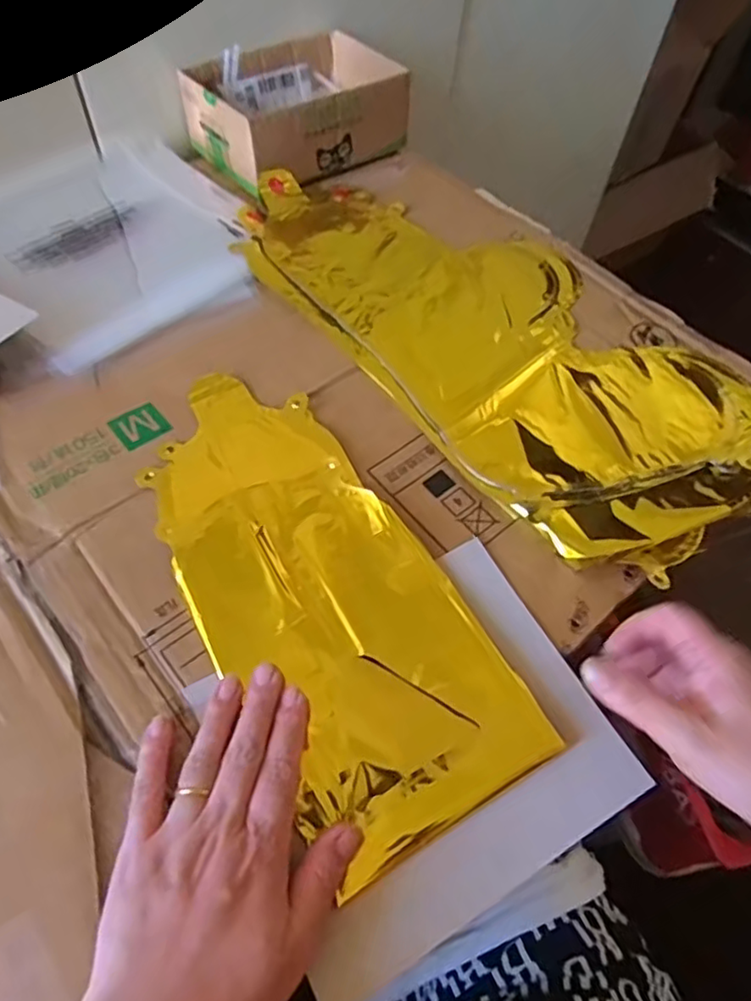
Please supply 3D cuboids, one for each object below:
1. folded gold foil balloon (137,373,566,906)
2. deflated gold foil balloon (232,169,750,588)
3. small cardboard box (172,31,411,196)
[{"bbox_3d":[-0.041,0.044,0.377,0.133,0.015,0.309,-29,66,-20],"label":"folded gold foil balloon"},{"bbox_3d":[0.085,-0.143,0.499,0.220,0.024,0.455,-33,63,-22],"label":"deflated gold foil balloon"},{"bbox_3d":[-0.074,-0.396,0.627,0.203,0.063,0.144,-34,63,-22],"label":"small cardboard box"}]

